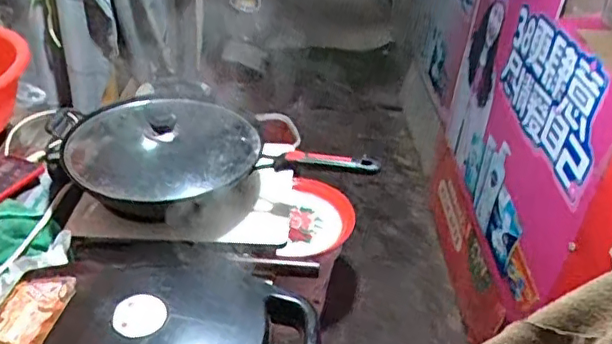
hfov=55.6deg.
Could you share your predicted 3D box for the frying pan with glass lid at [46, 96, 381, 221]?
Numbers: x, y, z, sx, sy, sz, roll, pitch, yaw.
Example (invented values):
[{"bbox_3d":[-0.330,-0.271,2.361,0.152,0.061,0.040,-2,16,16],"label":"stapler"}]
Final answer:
[{"bbox_3d":[-0.164,-0.021,0.922,0.502,0.111,0.249,9,35,2],"label":"frying pan with glass lid"}]

